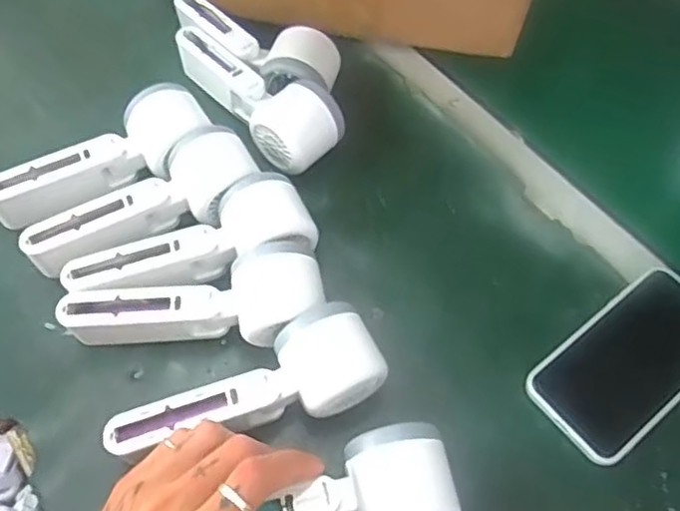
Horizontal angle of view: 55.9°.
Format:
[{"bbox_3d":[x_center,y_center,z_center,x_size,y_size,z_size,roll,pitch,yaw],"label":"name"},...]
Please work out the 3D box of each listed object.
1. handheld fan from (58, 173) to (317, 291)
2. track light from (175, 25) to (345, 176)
[{"bbox_3d":[-0.099,-0.003,0.439,0.163,0.053,0.054,-19,61,-15],"label":"handheld fan"},{"bbox_3d":[-0.073,-0.134,0.520,0.161,0.045,0.059,41,64,20],"label":"track light"}]

